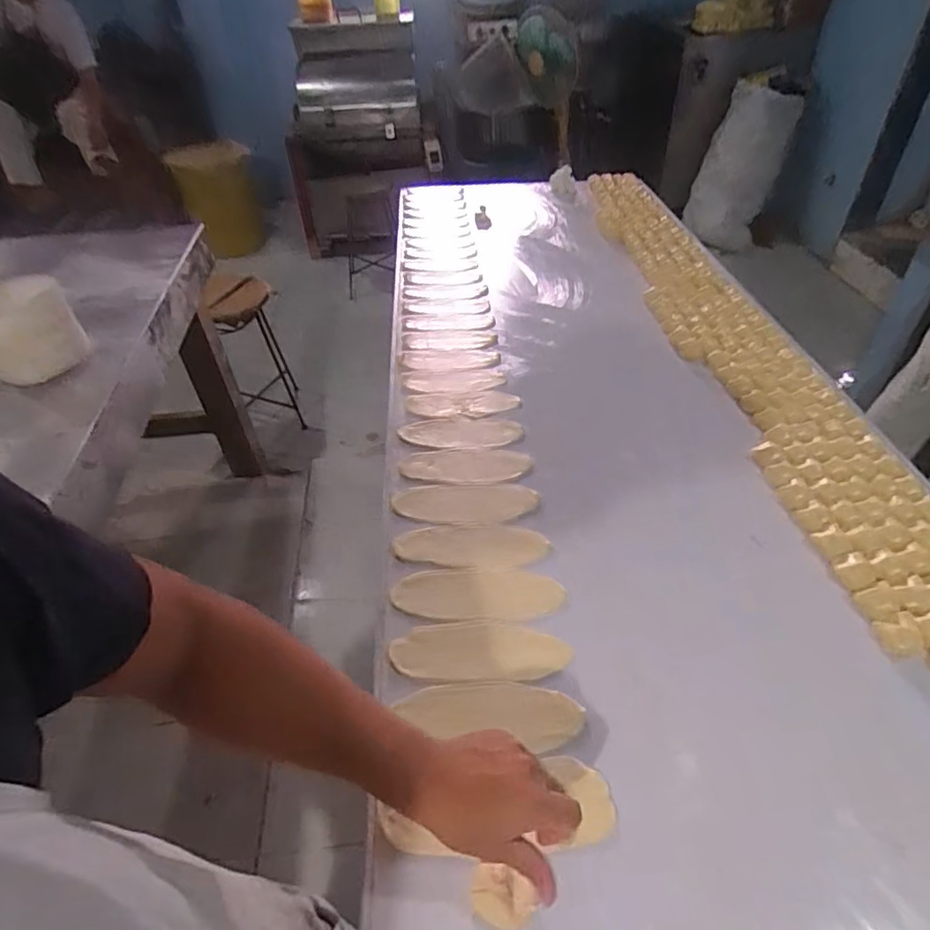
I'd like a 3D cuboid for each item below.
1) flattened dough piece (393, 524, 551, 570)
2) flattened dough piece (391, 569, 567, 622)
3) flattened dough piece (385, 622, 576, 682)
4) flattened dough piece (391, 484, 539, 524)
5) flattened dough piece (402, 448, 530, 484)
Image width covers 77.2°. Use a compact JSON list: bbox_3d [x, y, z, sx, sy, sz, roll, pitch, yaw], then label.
[{"bbox_3d":[0.010,0.107,0.765,0.195,0.008,0.075,-3,42,-2],"label":"flattened dough piece"},{"bbox_3d":[0.016,0.156,0.704,0.201,0.008,0.073,-3,42,-2],"label":"flattened dough piece"},{"bbox_3d":[0.017,0.206,0.648,0.193,0.007,0.071,-1,42,0],"label":"flattened dough piece"},{"bbox_3d":[0.000,0.052,0.822,0.197,0.008,0.072,-3,42,-2],"label":"flattened dough piece"},{"bbox_3d":[0.000,-0.001,0.882,0.190,0.010,0.077,-3,42,-2],"label":"flattened dough piece"}]

